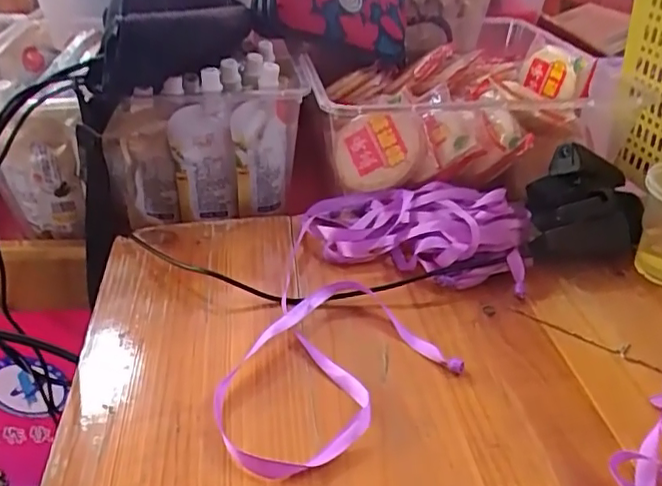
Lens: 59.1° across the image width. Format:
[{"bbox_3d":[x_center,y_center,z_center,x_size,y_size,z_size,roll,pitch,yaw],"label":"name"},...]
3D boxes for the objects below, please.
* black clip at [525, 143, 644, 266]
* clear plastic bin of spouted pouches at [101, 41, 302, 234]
[{"bbox_3d":[0.209,-0.033,0.484,0.081,0.048,0.127,9,35,10],"label":"black clip"},{"bbox_3d":[-0.117,-0.110,0.573,0.171,0.132,0.127,-3,34,-7],"label":"clear plastic bin of spouted pouches"}]

